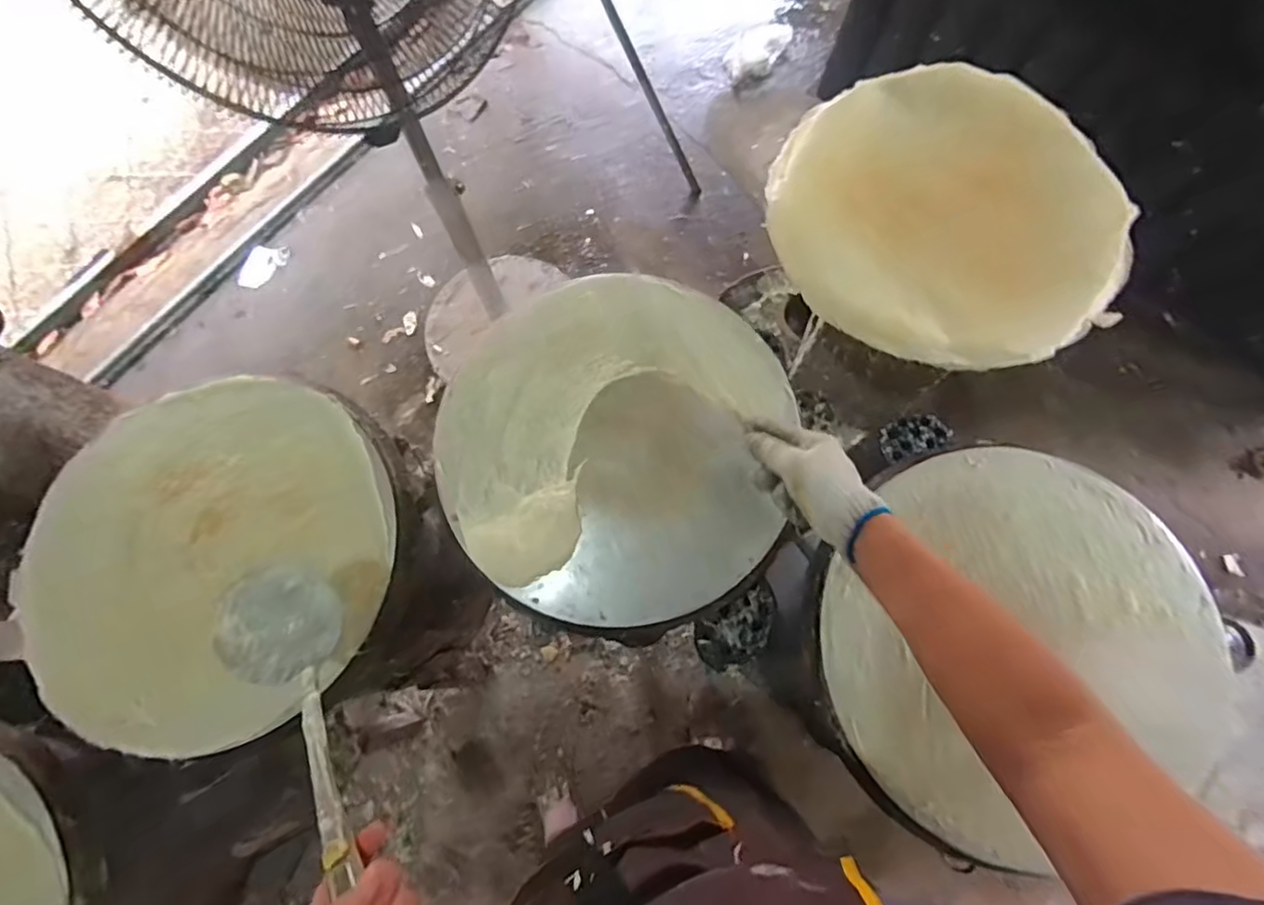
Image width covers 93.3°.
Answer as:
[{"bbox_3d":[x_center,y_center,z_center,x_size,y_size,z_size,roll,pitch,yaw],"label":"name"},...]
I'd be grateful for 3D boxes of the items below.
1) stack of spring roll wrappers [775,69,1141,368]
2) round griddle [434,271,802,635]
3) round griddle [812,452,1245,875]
[{"bbox_3d":[0.348,-0.277,0.669,0.367,0.037,0.374,-11,75,-1],"label":"stack of spring roll wrappers"},{"bbox_3d":[-0.023,-0.015,0.648,0.361,0.028,0.383,0,75,2],"label":"round griddle"},{"bbox_3d":[0.375,0.172,0.588,0.386,0.037,0.352,0,75,2],"label":"round griddle"}]

